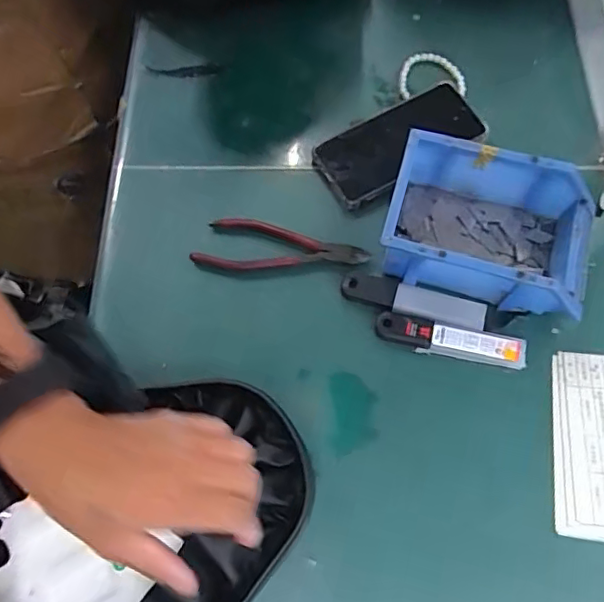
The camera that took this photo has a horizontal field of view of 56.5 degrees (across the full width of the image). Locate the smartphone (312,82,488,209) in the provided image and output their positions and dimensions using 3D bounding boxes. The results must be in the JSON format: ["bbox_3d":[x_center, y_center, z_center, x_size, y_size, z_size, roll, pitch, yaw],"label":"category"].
[{"bbox_3d":[0.094,-0.158,0.552,0.162,0.013,0.083,-27,71,-8],"label":"smartphone"}]

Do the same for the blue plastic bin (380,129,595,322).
[{"bbox_3d":[0.162,-0.064,0.488,0.169,0.070,0.115,16,71,8],"label":"blue plastic bin"}]

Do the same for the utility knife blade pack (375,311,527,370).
[{"bbox_3d":[0.129,0.033,0.486,0.127,0.009,0.027,12,71,7],"label":"utility knife blade pack"}]

